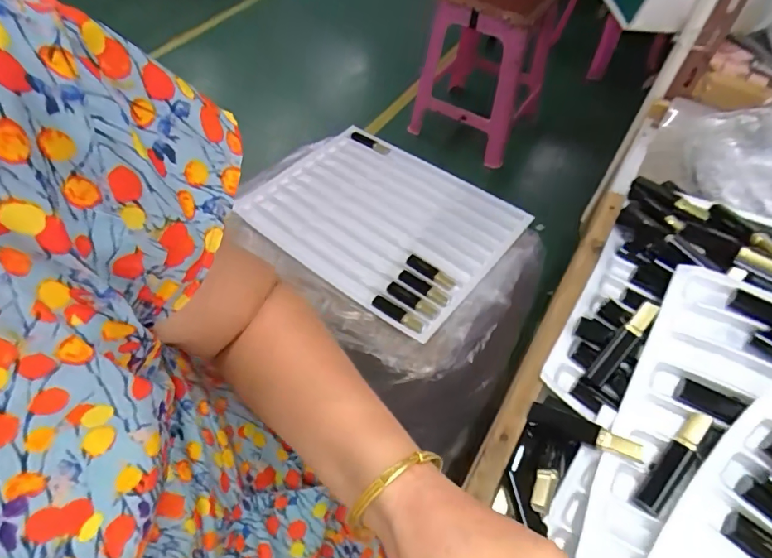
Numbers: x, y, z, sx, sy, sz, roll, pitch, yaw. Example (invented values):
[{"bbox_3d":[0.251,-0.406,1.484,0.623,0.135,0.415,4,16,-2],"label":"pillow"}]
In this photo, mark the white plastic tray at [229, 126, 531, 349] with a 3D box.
[{"bbox_3d":[-0.006,-0.113,0.824,0.418,0.029,0.338,31,59,22],"label":"white plastic tray"}]

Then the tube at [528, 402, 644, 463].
[{"bbox_3d":[0.154,0.119,0.370,0.083,0.015,0.015,16,52,32],"label":"tube"}]

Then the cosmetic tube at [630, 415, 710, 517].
[{"bbox_3d":[0.208,0.133,0.345,0.017,0.024,0.084,37,61,25],"label":"cosmetic tube"}]

